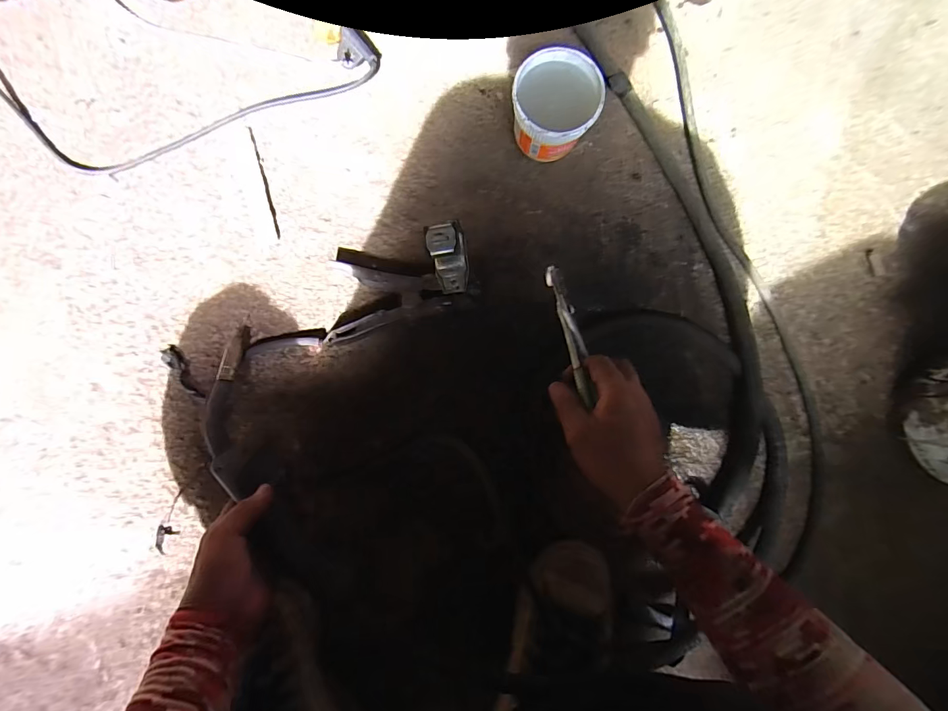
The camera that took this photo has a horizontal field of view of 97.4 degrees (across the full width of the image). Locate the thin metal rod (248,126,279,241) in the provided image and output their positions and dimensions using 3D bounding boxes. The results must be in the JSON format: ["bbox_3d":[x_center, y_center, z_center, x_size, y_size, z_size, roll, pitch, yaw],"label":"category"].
[{"bbox_3d":[-0.248,-0.205,0.493,0.006,0.004,0.136,-16,89,-2],"label":"thin metal rod"}]

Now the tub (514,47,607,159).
[{"bbox_3d":[0.086,-0.270,0.471,0.090,0.082,0.100,7,88,-1],"label":"tub"}]

